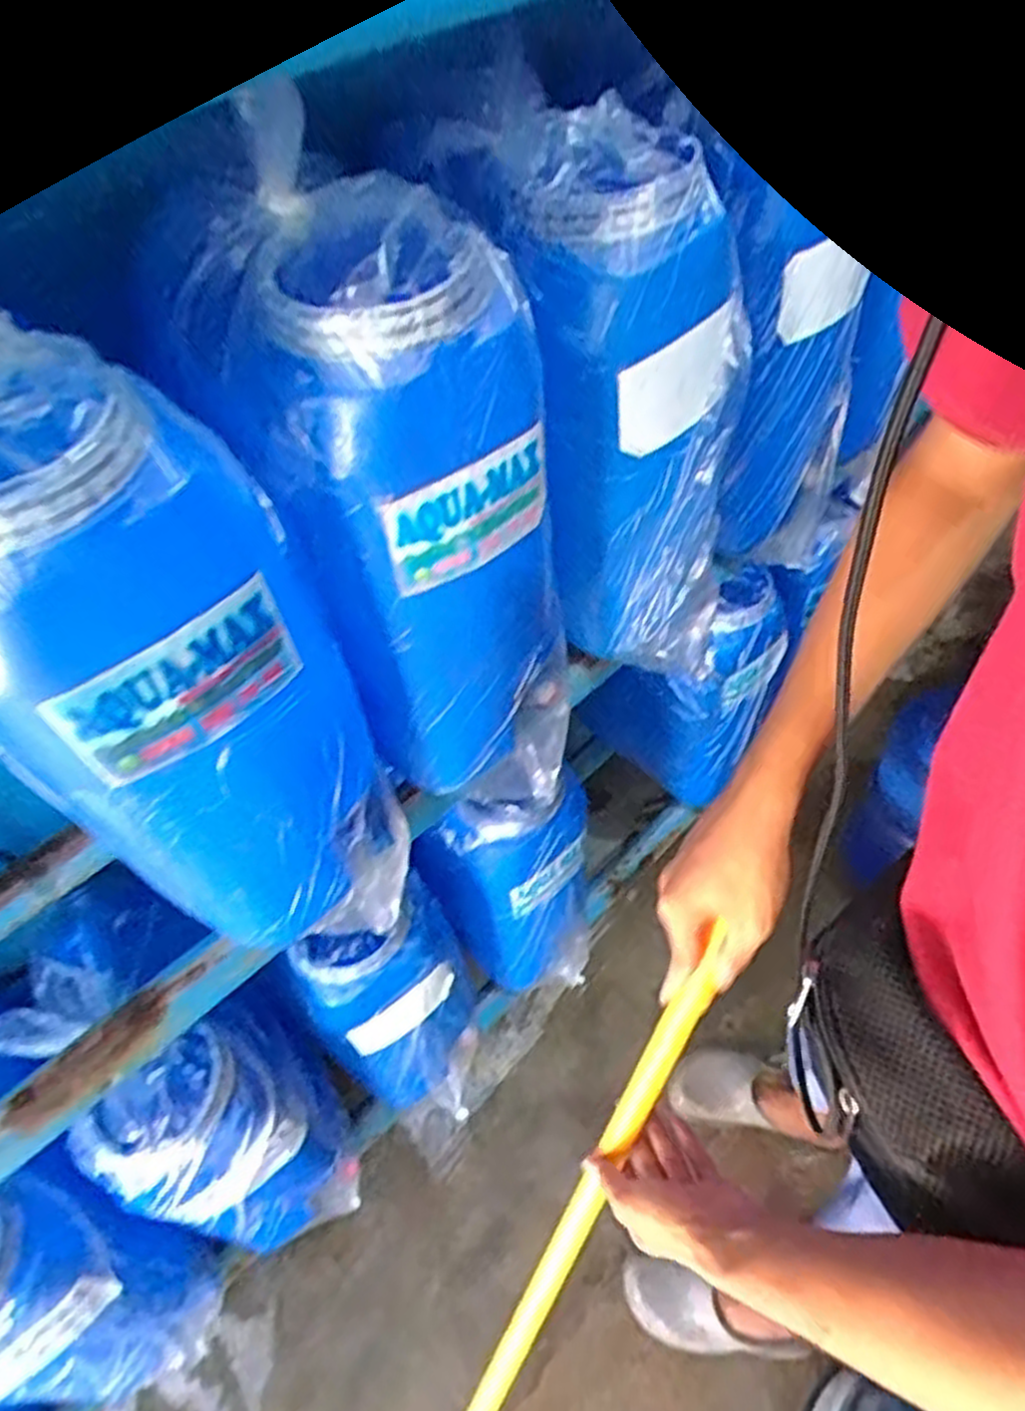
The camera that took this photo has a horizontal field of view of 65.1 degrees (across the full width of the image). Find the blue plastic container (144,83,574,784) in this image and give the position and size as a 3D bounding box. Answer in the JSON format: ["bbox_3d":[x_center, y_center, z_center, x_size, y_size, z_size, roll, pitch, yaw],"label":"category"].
[{"bbox_3d":[-0.067,-0.114,0.567,0.185,0.457,0.147,-13,51,-5],"label":"blue plastic container"}]

